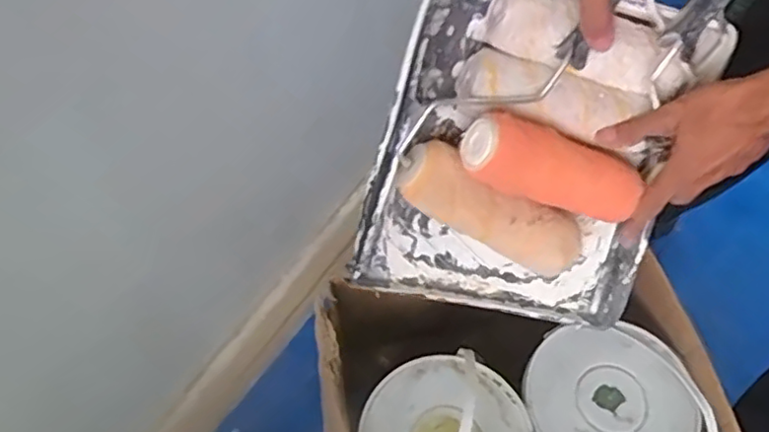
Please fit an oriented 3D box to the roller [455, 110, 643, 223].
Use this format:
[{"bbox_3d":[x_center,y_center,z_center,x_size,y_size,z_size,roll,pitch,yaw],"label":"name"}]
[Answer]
[{"bbox_3d":[0.147,-0.037,0.521,0.166,0.043,0.047,17,59,-21],"label":"roller"}]

